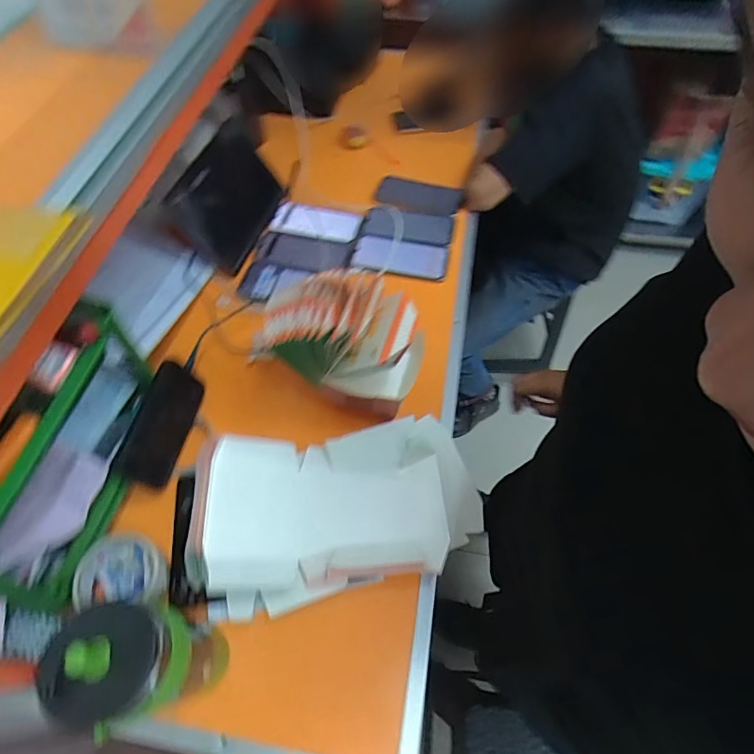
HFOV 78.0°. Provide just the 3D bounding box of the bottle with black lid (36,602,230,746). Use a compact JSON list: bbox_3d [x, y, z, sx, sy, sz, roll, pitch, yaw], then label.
[{"bbox_3d":[-0.197,0.246,0.408,0.075,0.193,0.086,-1,60,1],"label":"bottle with black lid"}]

